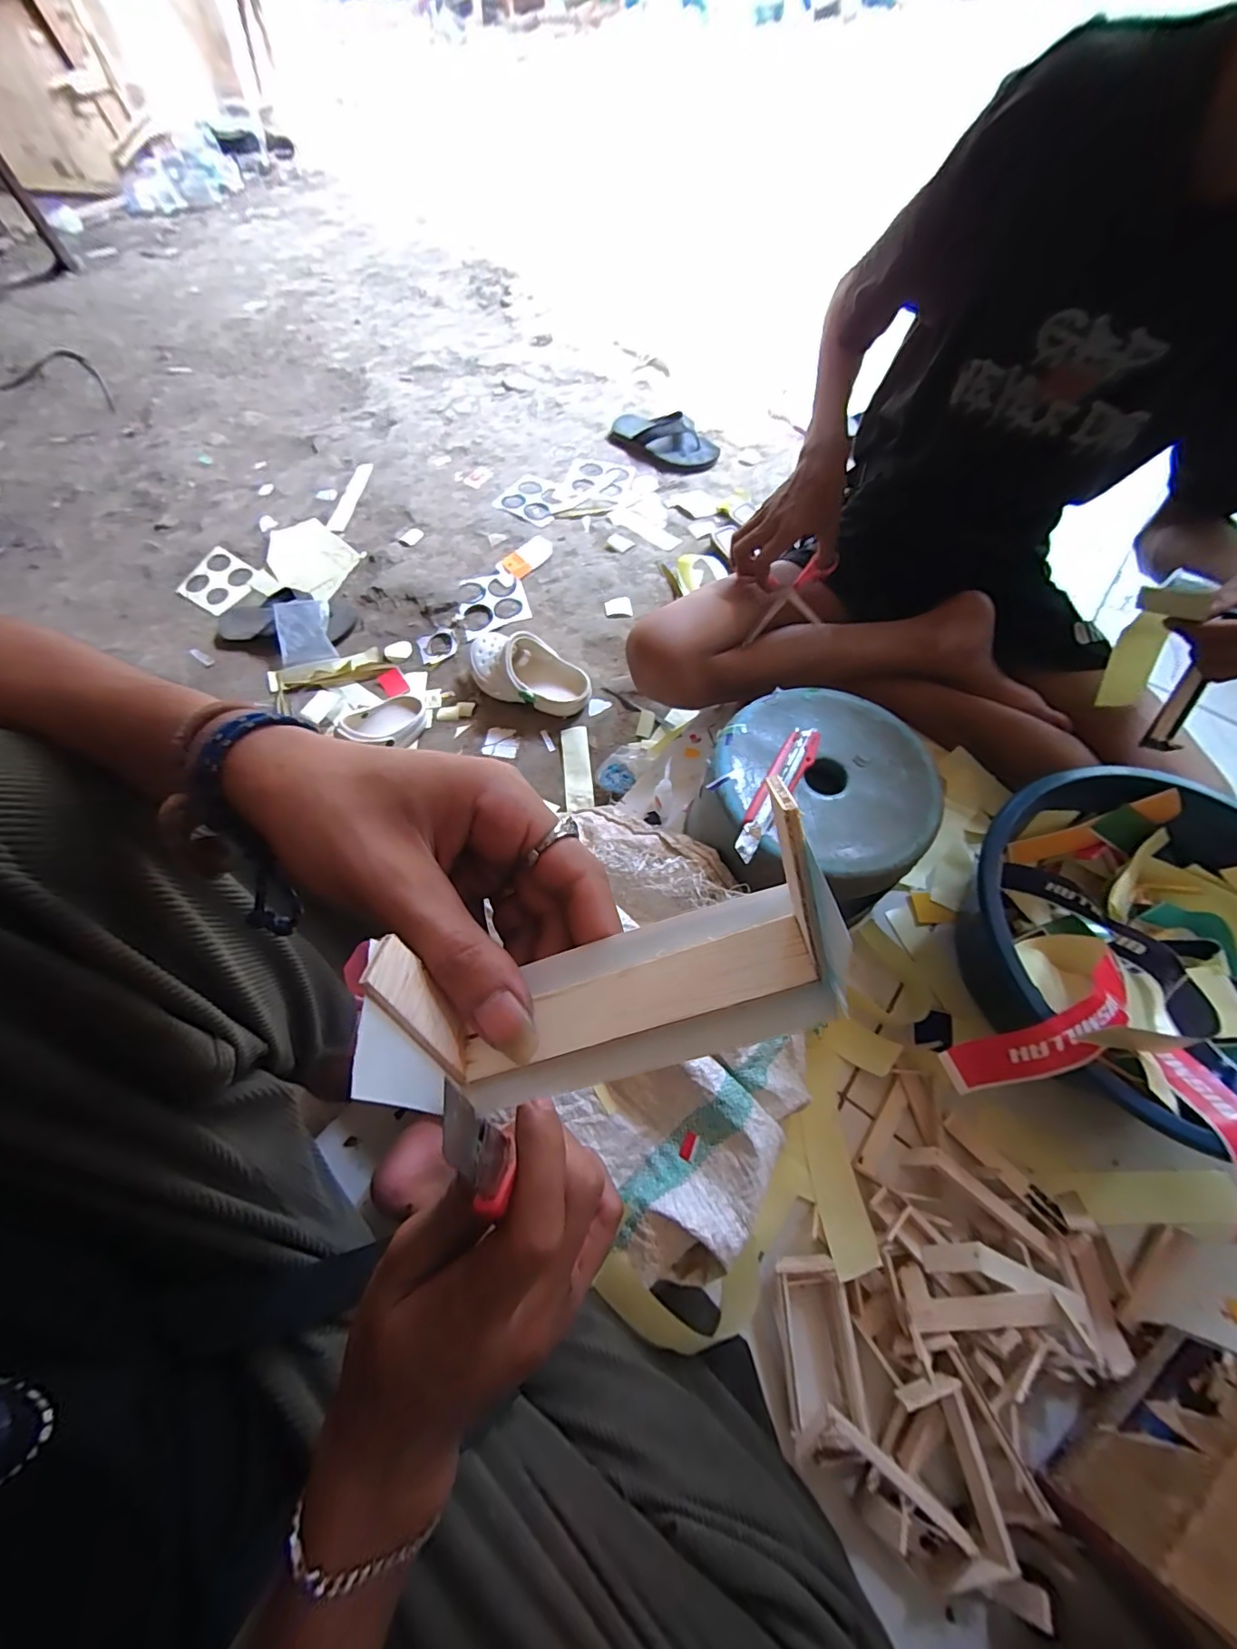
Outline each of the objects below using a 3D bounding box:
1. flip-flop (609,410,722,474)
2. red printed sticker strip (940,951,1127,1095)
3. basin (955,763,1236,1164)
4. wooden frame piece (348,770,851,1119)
[{"bbox_3d":[0.102,-0.890,1.221,0.267,0.066,0.096,22,65,9],"label":"flip-flop"},{"bbox_3d":[0.375,0.178,0.456,0.181,0.060,0.048,-30,67,3],"label":"red printed sticker strip"},{"bbox_3d":[0.511,0.123,0.531,0.304,0.157,0.345,5,64,1],"label":"basin"},{"bbox_3d":[-0.006,0.042,0.140,0.121,0.052,0.046,-19,65,7],"label":"wooden frame piece"}]

